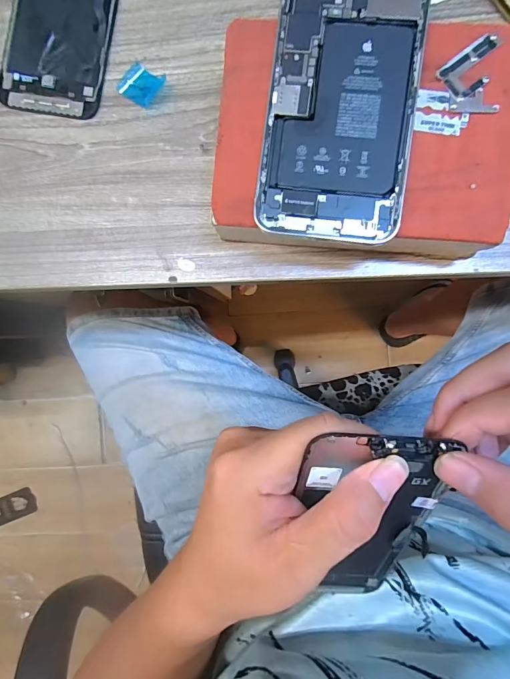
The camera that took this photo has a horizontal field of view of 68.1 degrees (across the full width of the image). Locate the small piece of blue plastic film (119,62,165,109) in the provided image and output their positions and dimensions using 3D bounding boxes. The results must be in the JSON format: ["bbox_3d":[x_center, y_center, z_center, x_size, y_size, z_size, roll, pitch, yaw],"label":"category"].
[{"bbox_3d":[-0.078,-0.173,0.255,0.027,0.004,0.024,31,93,4],"label":"small piece of blue plastic film"}]

